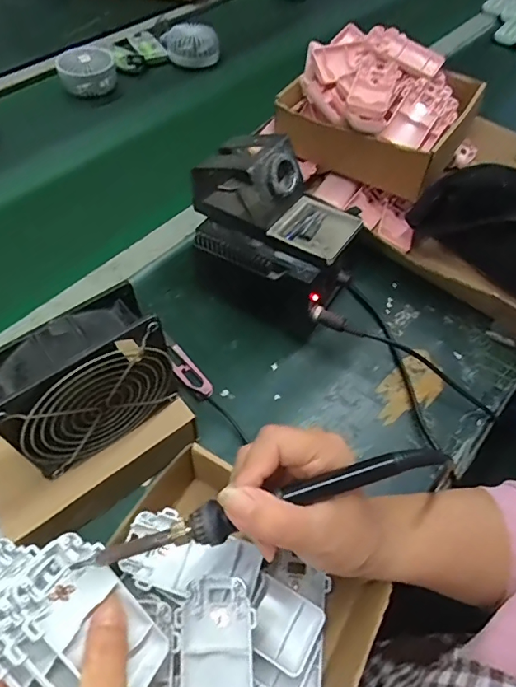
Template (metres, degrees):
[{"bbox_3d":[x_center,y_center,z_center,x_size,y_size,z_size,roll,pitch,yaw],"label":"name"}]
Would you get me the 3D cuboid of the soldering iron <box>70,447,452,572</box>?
[{"bbox_3d":[0.006,0.089,0.261,0.206,0.015,0.017,-17,58,-5],"label":"soldering iron"}]

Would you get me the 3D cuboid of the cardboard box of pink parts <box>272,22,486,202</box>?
[{"bbox_3d":[0.153,-0.303,0.617,0.221,0.106,0.183,25,58,13],"label":"cardboard box of pink parts"}]

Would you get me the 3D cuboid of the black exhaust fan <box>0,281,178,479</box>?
[{"bbox_3d":[-0.124,0.031,0.347,0.117,0.114,0.044,-33,64,-23],"label":"black exhaust fan"}]

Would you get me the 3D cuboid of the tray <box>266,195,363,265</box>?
[{"bbox_3d":[0.059,-0.114,0.471,0.070,0.012,0.078,30,59,16],"label":"tray"}]

